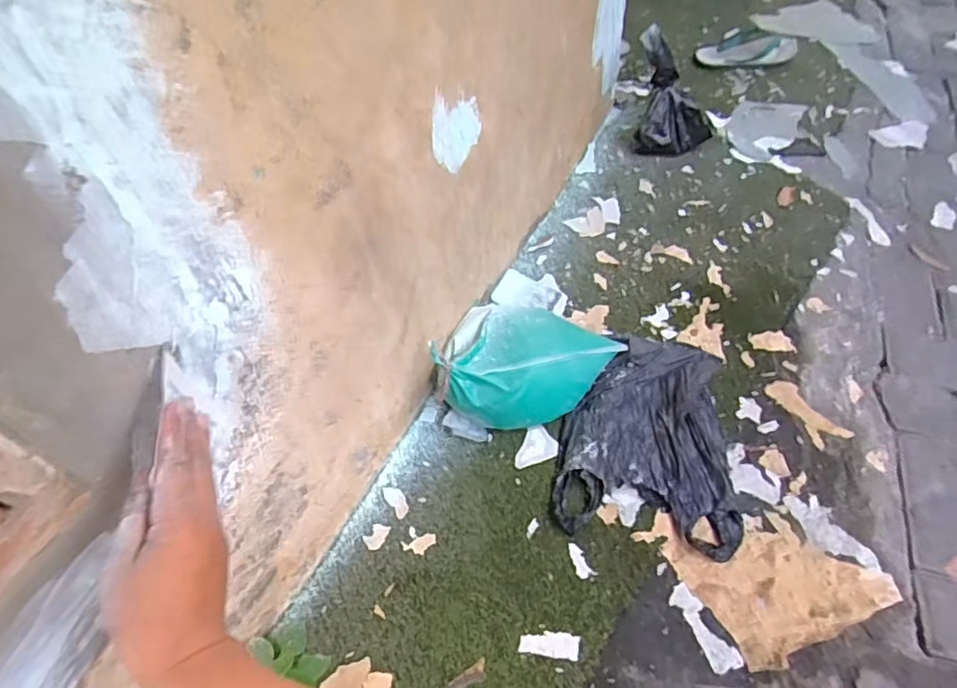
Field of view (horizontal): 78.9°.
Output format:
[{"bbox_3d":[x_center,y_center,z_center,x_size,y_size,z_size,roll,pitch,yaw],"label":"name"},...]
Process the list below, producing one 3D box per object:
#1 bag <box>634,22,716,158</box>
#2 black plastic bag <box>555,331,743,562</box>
[{"bbox_3d":[0.401,-0.509,1.227,0.193,0.208,0.116,27,58,16],"label":"bag"},{"bbox_3d":[0.261,0.131,0.885,0.259,0.033,0.334,10,54,6],"label":"black plastic bag"}]

